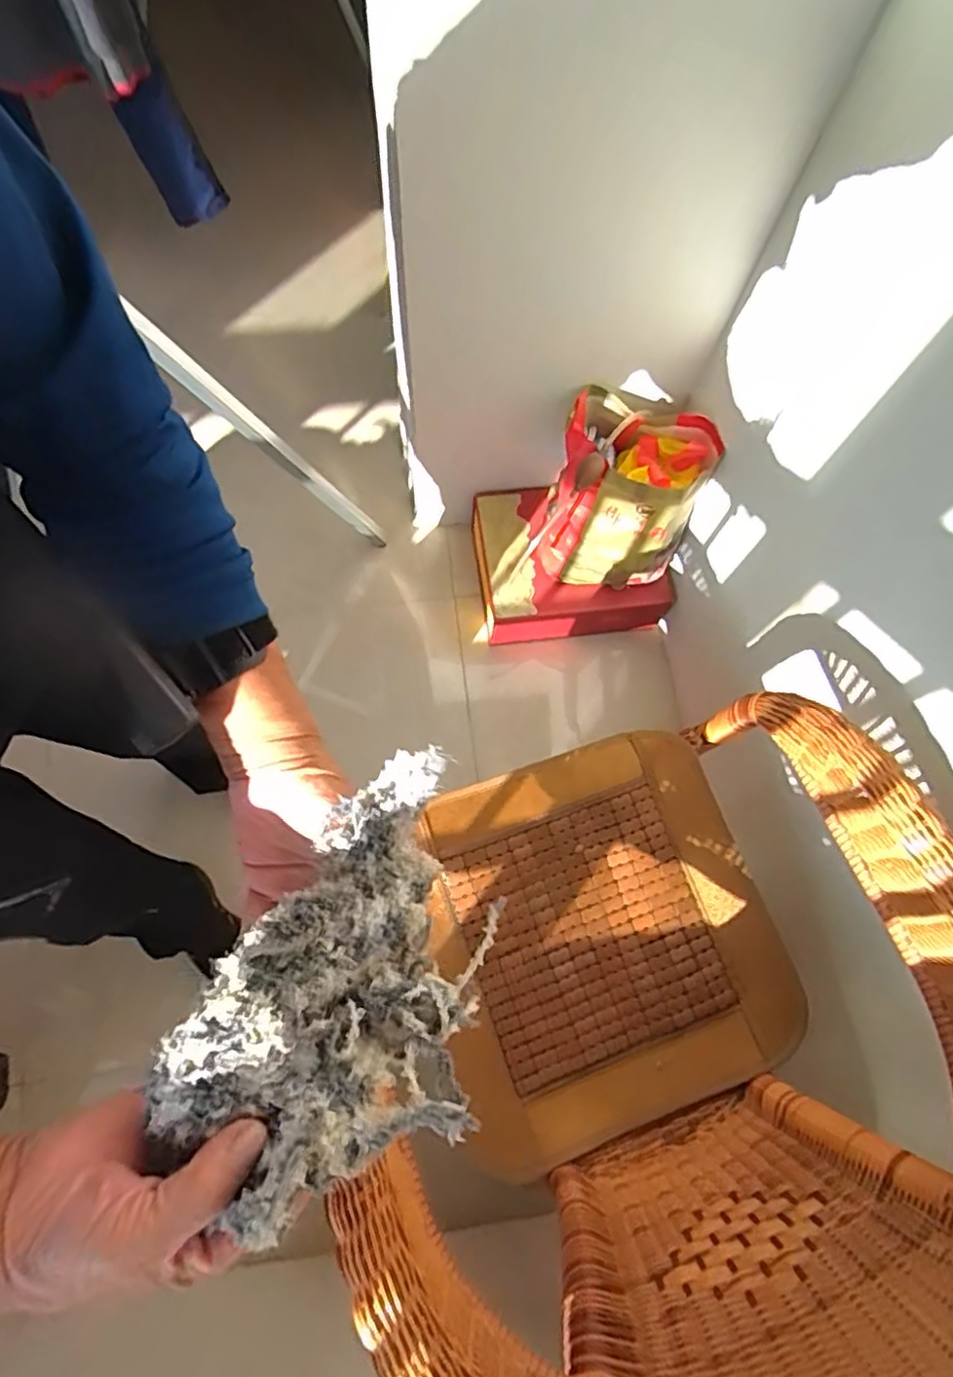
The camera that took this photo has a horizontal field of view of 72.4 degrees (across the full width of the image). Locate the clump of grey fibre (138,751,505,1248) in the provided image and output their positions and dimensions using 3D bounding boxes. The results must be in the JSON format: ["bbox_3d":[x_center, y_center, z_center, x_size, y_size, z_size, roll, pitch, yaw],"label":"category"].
[{"bbox_3d":[-0.050,0.144,0.334,0.133,0.084,0.208,28,73,7],"label":"clump of grey fibre"}]

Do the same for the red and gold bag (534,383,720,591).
[{"bbox_3d":[0.259,-0.347,1.143,0.234,0.269,0.235,15,72,3],"label":"red and gold bag"}]

